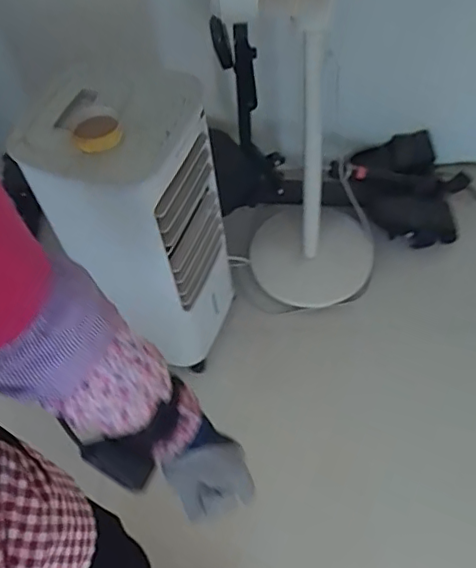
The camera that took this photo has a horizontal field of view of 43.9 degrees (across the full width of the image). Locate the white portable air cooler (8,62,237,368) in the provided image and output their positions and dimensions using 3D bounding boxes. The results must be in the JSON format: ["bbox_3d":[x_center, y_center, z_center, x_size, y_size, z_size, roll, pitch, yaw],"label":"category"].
[{"bbox_3d":[-0.173,-0.109,1.251,0.205,0.626,0.306,21,61,18],"label":"white portable air cooler"}]

